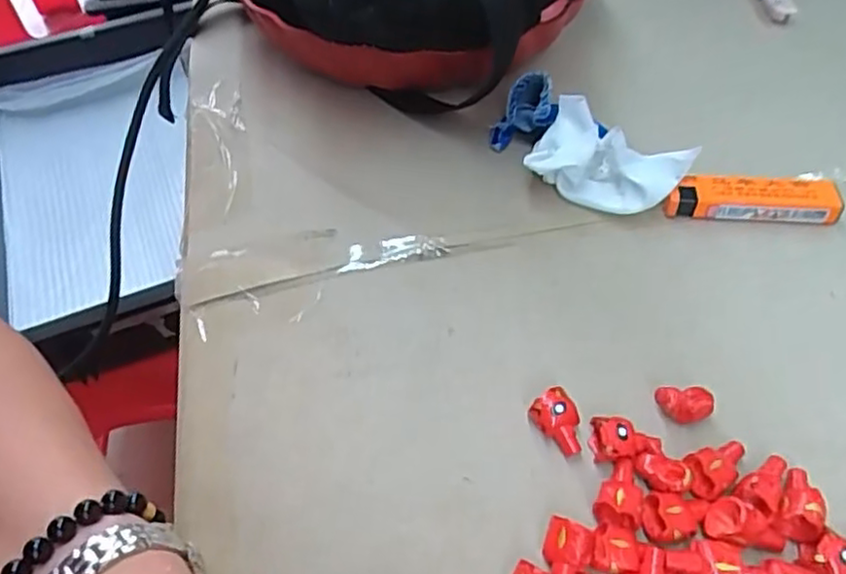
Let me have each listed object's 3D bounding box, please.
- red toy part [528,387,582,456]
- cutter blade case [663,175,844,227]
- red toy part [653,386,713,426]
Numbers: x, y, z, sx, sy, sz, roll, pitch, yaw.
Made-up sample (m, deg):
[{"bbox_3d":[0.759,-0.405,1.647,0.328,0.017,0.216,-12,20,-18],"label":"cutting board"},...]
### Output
[{"bbox_3d":[0.054,0.053,0.264,0.015,0.015,0.022,-34,57,-21],"label":"red toy part"},{"bbox_3d":[0.162,-0.043,0.334,0.080,0.013,0.021,3,52,6],"label":"cutter blade case"},{"bbox_3d":[0.103,0.046,0.265,0.021,0.010,0.011,4,52,7],"label":"red toy part"}]

